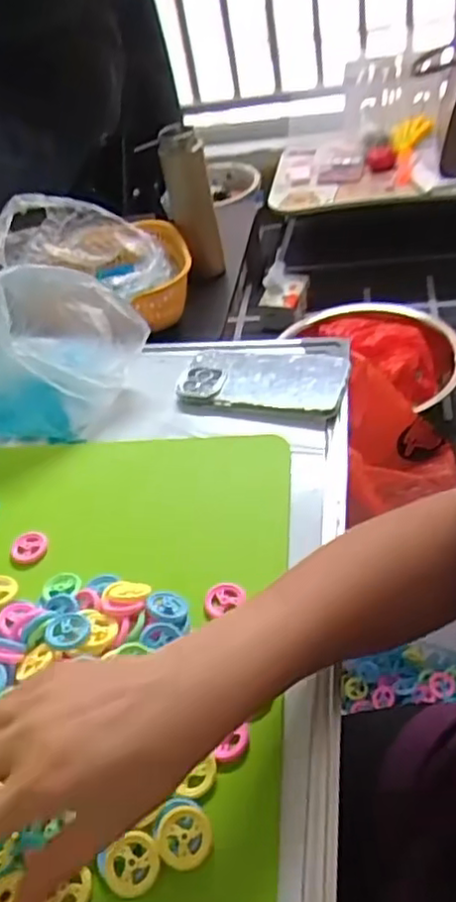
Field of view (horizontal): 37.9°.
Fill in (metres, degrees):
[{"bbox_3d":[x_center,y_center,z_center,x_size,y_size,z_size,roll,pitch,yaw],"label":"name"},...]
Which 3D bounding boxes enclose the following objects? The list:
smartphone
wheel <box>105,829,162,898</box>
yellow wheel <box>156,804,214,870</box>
[{"bbox_3d":[0.036,-0.077,0.671,0.166,0.012,0.089,7,53,16],"label":"smartphone"},{"bbox_3d":[-0.052,0.226,0.362,0.030,0.008,0.027,-31,44,-20],"label":"wheel"},{"bbox_3d":[-0.024,0.215,0.370,0.030,0.010,0.030,-3,43,3],"label":"yellow wheel"}]

